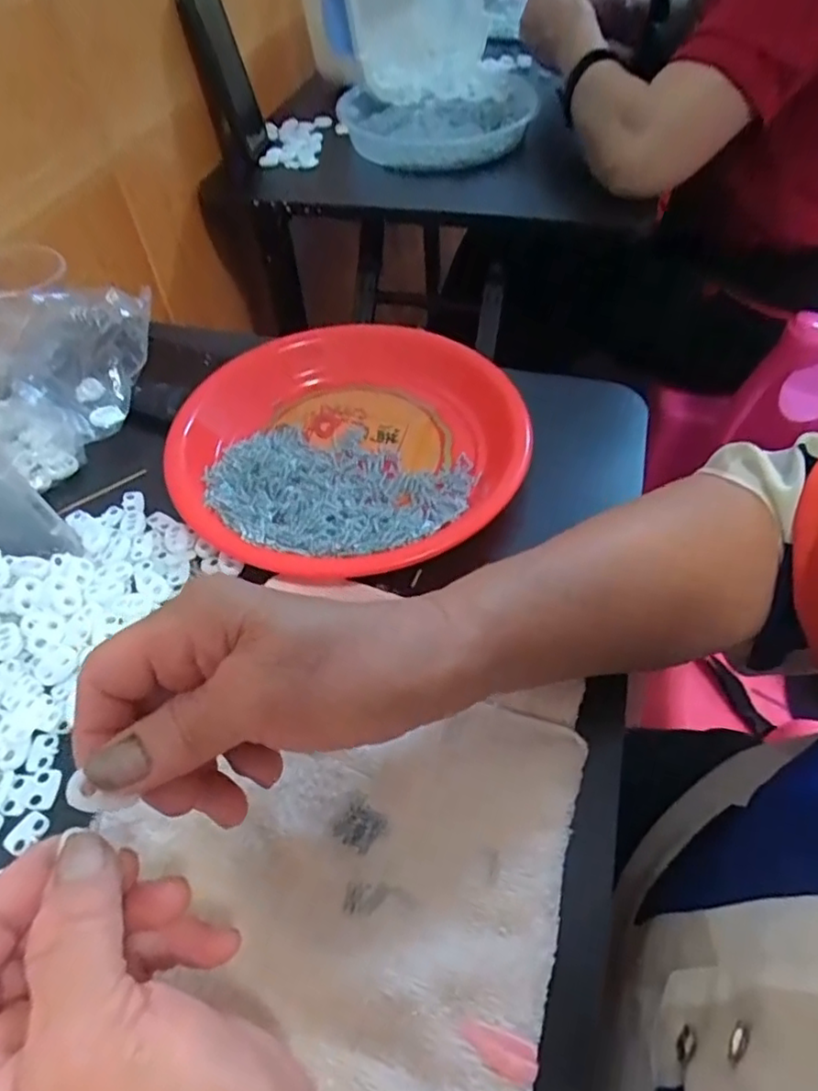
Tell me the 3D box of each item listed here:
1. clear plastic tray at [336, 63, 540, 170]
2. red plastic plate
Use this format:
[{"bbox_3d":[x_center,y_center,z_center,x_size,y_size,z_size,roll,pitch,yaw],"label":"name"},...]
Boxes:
[{"bbox_3d":[0.031,-0.515,0.753,0.217,0.042,0.229,-3,52,1],"label":"clear plastic tray"},{"bbox_3d":[-0.038,-0.070,0.421,0.220,0.026,0.216,-1,51,2],"label":"red plastic plate"}]

